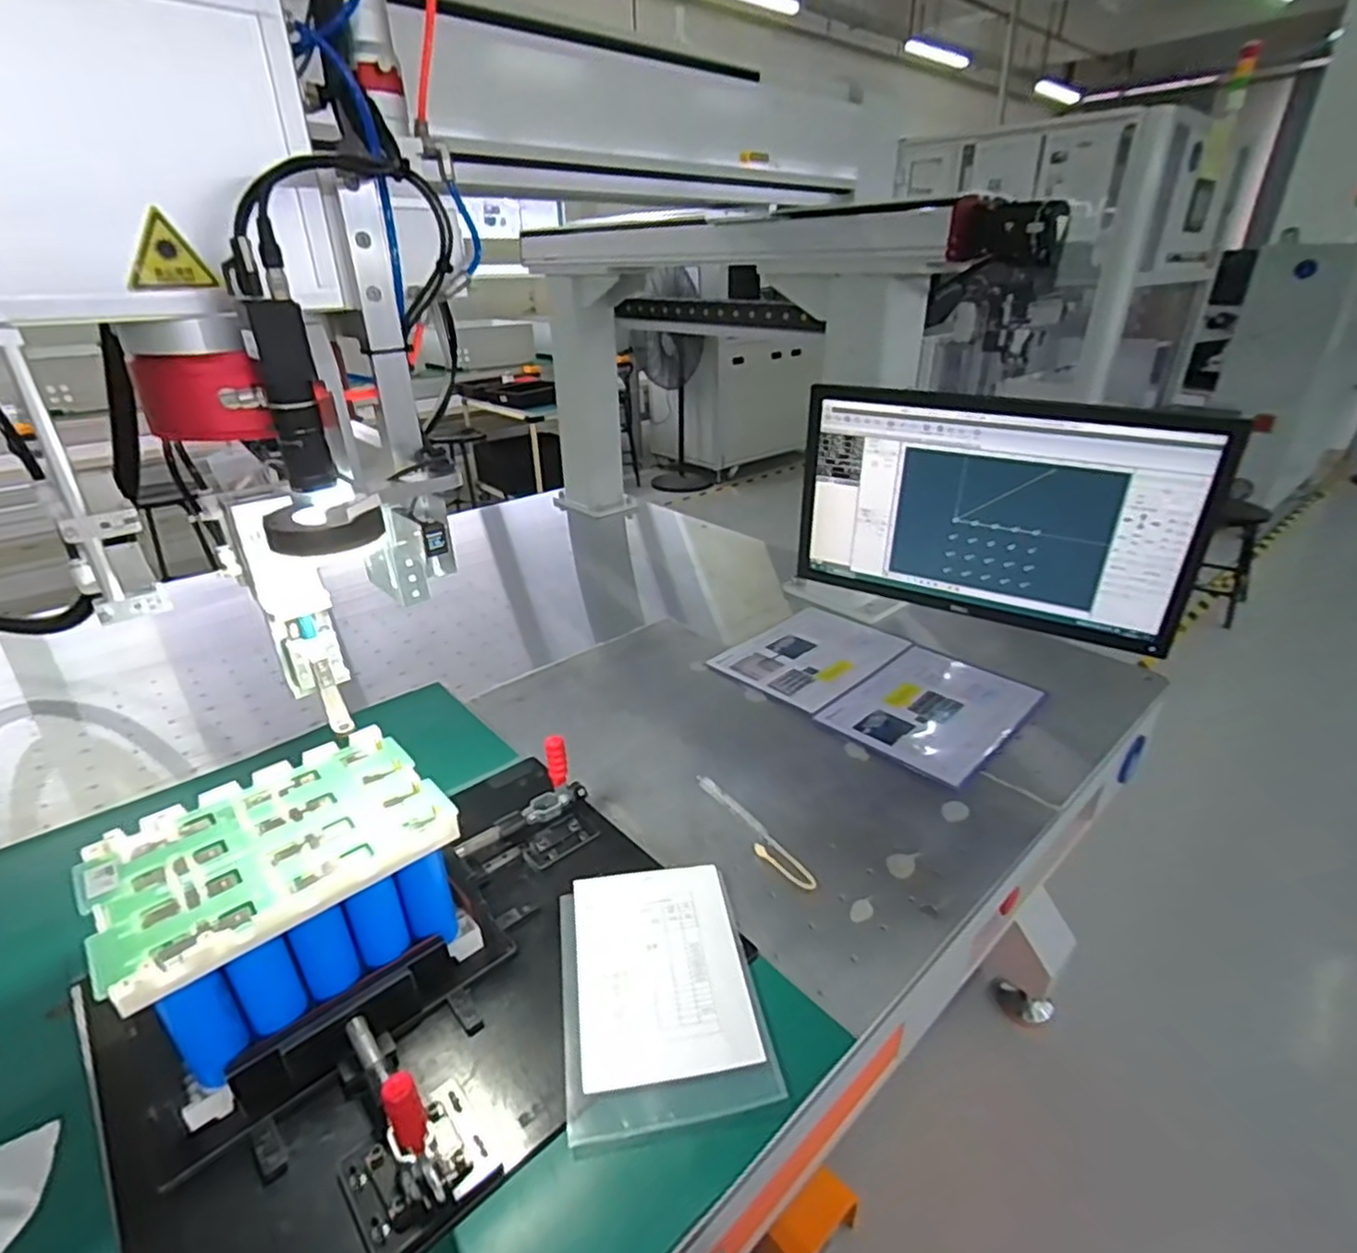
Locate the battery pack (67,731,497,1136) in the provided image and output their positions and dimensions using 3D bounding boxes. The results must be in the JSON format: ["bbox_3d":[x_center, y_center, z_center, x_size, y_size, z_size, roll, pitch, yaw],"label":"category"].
[{"bbox_3d":[-0.329,0.241,0.602,0.237,0.165,0.183,-23,35,-36],"label":"battery pack"}]

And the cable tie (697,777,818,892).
[{"bbox_3d":[0.082,0.229,0.786,0.029,0.015,0.196,-20,33,-32],"label":"cable tie"}]

